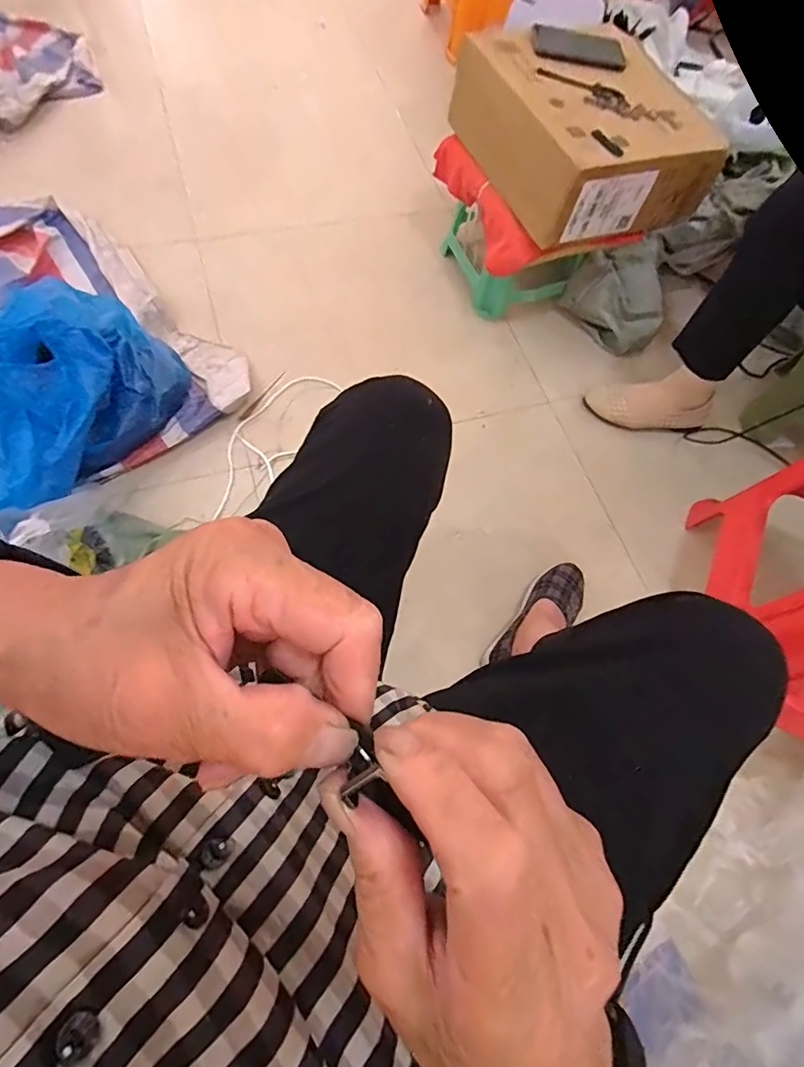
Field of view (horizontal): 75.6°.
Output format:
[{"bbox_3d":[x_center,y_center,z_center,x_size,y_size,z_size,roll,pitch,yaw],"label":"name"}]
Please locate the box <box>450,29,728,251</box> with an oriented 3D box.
[{"bbox_3d":[0.320,-0.705,0.909,0.338,0.147,0.381,-24,70,-15],"label":"box"}]

